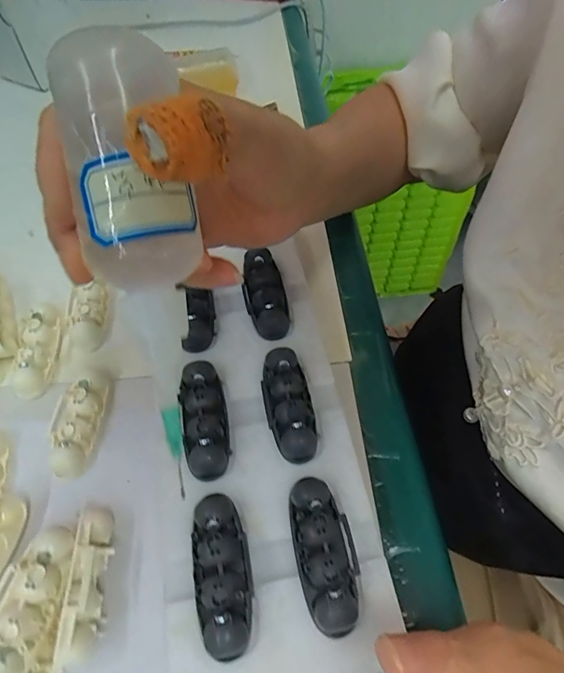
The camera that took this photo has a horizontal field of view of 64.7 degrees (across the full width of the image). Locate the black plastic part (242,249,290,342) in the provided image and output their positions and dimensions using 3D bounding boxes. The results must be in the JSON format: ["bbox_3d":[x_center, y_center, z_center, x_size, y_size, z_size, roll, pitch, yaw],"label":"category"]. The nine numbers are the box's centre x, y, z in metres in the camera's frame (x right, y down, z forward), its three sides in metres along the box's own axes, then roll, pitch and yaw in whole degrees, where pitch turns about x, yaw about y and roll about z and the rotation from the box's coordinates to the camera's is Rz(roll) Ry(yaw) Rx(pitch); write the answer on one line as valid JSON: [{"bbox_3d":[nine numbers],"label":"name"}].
[{"bbox_3d":[-0.011,-0.025,0.273,0.023,0.017,0.056,-10,58,-8],"label":"black plastic part"}]

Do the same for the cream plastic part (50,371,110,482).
[{"bbox_3d":[-0.114,0.044,0.248,0.025,0.012,0.064,6,58,2],"label":"cream plastic part"}]

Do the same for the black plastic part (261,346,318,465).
[{"bbox_3d":[0.003,0.035,0.235,0.024,0.016,0.061,-7,58,-6],"label":"black plastic part"}]

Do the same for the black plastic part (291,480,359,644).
[{"bbox_3d":[0.019,0.094,0.198,0.024,0.017,0.062,-8,58,-7],"label":"black plastic part"}]

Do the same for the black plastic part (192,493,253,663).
[{"bbox_3d":[-0.026,0.100,0.193,0.023,0.016,0.063,-6,58,-5],"label":"black plastic part"}]

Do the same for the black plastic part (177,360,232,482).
[{"bbox_3d":[-0.039,0.041,0.225,0.021,0.022,0.058,-9,58,-8],"label":"black plastic part"}]

